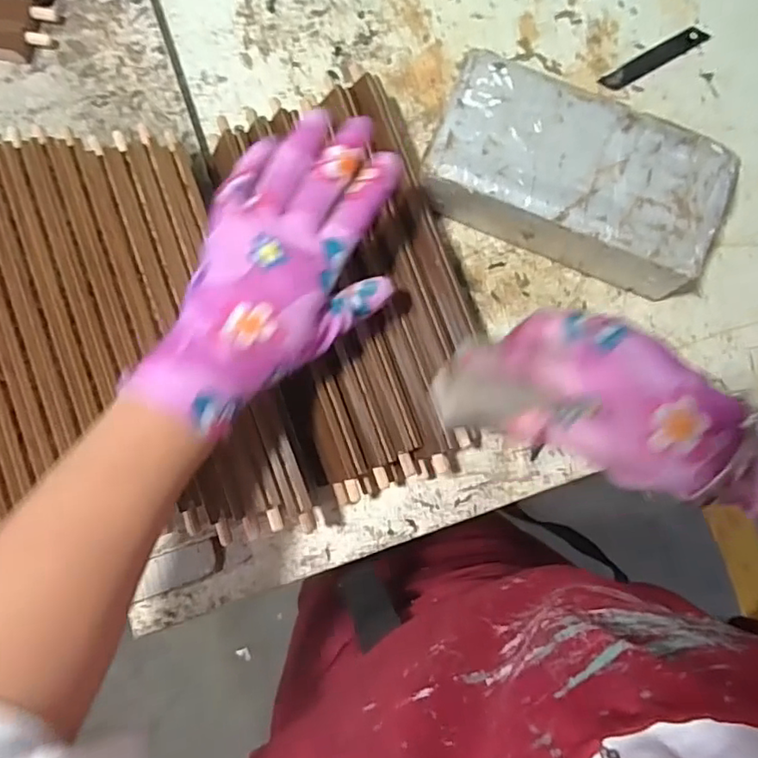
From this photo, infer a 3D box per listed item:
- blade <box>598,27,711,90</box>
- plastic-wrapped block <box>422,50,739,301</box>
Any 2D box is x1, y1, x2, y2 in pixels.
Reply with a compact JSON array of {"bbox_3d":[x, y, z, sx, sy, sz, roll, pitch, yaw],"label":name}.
[{"bbox_3d":[0.224,-0.261,0.464,0.101,0.004,0.017,-31,91,-9],"label":"blade"},{"bbox_3d":[0.135,-0.140,0.414,0.210,0.066,0.108,22,84,0],"label":"plastic-wrapped block"}]

